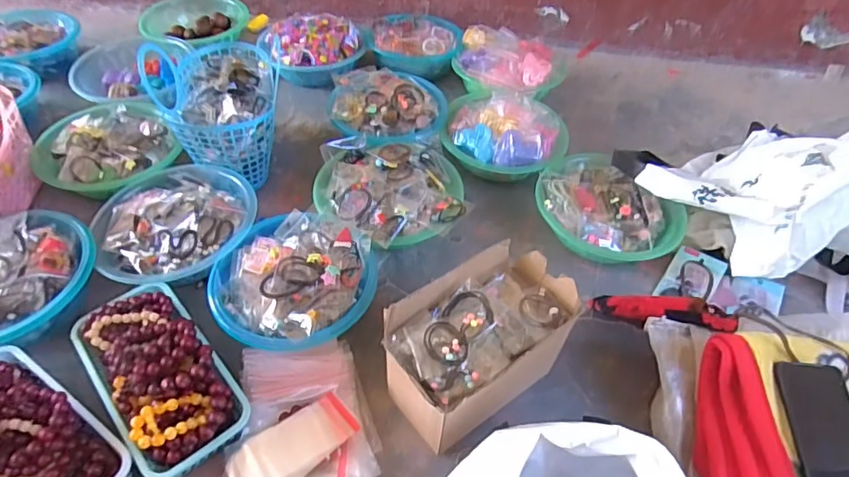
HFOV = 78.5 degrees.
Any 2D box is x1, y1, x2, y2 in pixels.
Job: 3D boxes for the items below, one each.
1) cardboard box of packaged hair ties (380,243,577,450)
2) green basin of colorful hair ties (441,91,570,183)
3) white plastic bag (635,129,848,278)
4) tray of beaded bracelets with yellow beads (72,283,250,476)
[{"bbox_3d":[0.064,0.138,0.639,0.215,0.175,0.127,-28,56,-25],"label":"cardboard box of packaged hair ties"},{"bbox_3d":[0.151,-0.196,0.973,0.227,0.076,0.196,8,48,4],"label":"green basin of colorful hair ties"},{"bbox_3d":[0.623,-0.081,0.801,0.507,0.187,0.302,14,49,9],"label":"white plastic bag"},{"bbox_3d":[-0.332,0.158,0.638,0.130,0.071,0.250,-33,58,-28],"label":"tray of beaded bracelets with yellow beads"}]

